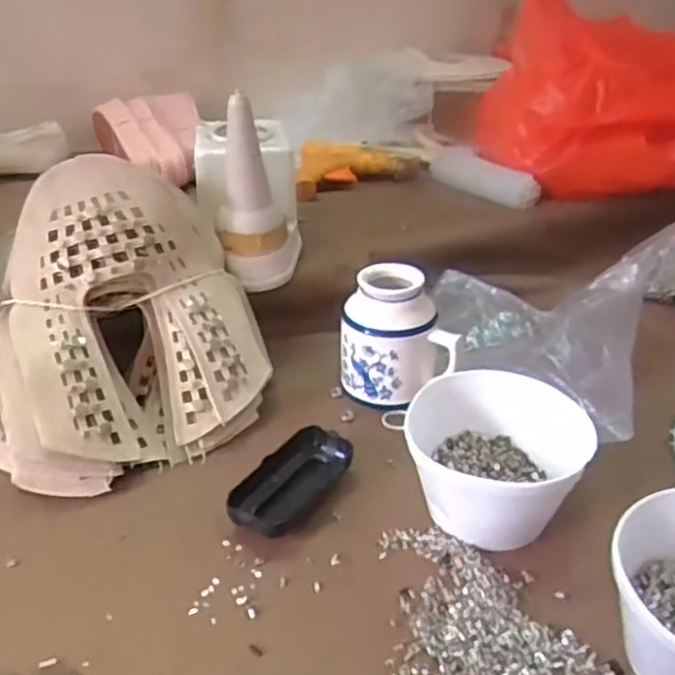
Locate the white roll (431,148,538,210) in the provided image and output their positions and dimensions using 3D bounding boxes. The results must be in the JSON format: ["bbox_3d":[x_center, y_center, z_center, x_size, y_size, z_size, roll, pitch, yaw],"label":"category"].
[{"bbox_3d":[0.192,-0.214,0.917,0.051,0.038,0.173,-26,40,-35],"label":"white roll"}]

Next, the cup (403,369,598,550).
[{"bbox_3d":[0.113,0.092,0.517,0.117,0.087,0.110,0,32,0],"label":"cup"}]

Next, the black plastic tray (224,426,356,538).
[{"bbox_3d":[-0.034,0.110,0.535,0.053,0.024,0.115,22,38,32],"label":"black plastic tray"}]

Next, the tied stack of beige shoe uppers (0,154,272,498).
[{"bbox_3d":[-0.185,-0.016,0.577,0.250,0.193,0.178,-14,34,-20],"label":"tied stack of beige shoe uppers"}]

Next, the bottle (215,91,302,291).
[{"bbox_3d":[-0.078,-0.137,0.658,0.080,0.155,0.078,-3,32,-4],"label":"bottle"}]

